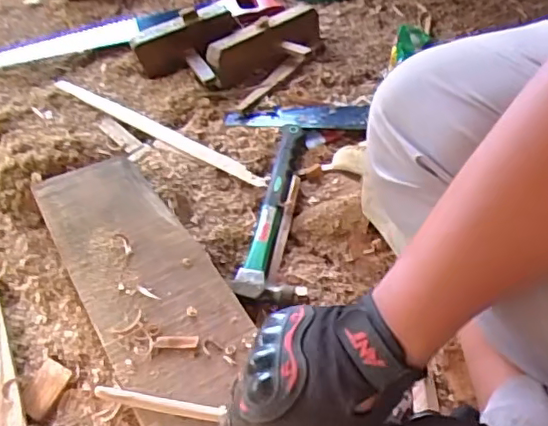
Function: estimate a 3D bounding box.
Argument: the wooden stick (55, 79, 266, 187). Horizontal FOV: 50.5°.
[{"bbox_3d":[-0.159,-0.109,0.751,0.355,0.008,0.026,30,55,22],"label":"wooden stick"}]

